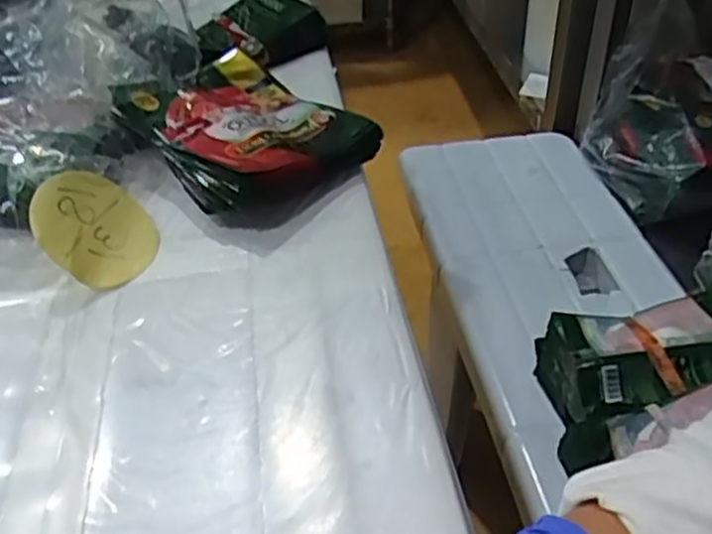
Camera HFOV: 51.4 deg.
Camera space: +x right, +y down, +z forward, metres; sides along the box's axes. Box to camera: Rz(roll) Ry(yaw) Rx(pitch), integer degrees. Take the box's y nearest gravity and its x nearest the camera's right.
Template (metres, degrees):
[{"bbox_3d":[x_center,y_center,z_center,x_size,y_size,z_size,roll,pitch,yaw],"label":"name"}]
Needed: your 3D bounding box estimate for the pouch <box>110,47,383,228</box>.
[{"bbox_3d":[-0.097,-0.118,0.648,0.187,0.058,0.157,31,51,33],"label":"pouch"}]

